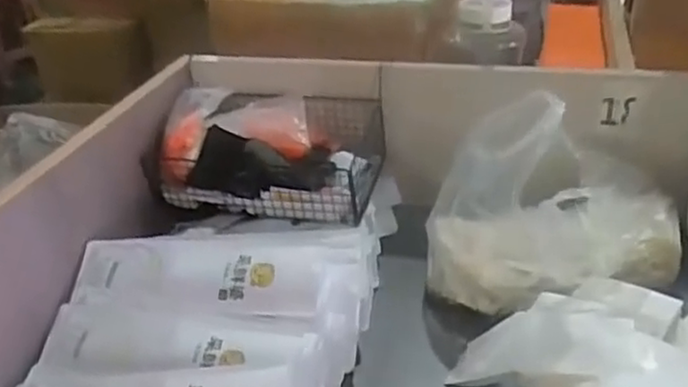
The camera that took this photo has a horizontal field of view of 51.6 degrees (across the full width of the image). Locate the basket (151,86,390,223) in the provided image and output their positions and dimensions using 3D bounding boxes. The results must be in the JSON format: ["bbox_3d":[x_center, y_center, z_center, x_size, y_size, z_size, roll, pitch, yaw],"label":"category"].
[{"bbox_3d":[-0.096,-0.057,0.896,0.267,0.110,0.151,5,33,15],"label":"basket"}]

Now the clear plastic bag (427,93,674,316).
[{"bbox_3d":[0.225,0.007,0.718,0.260,0.220,0.120,-7,31,-4],"label":"clear plastic bag"}]

